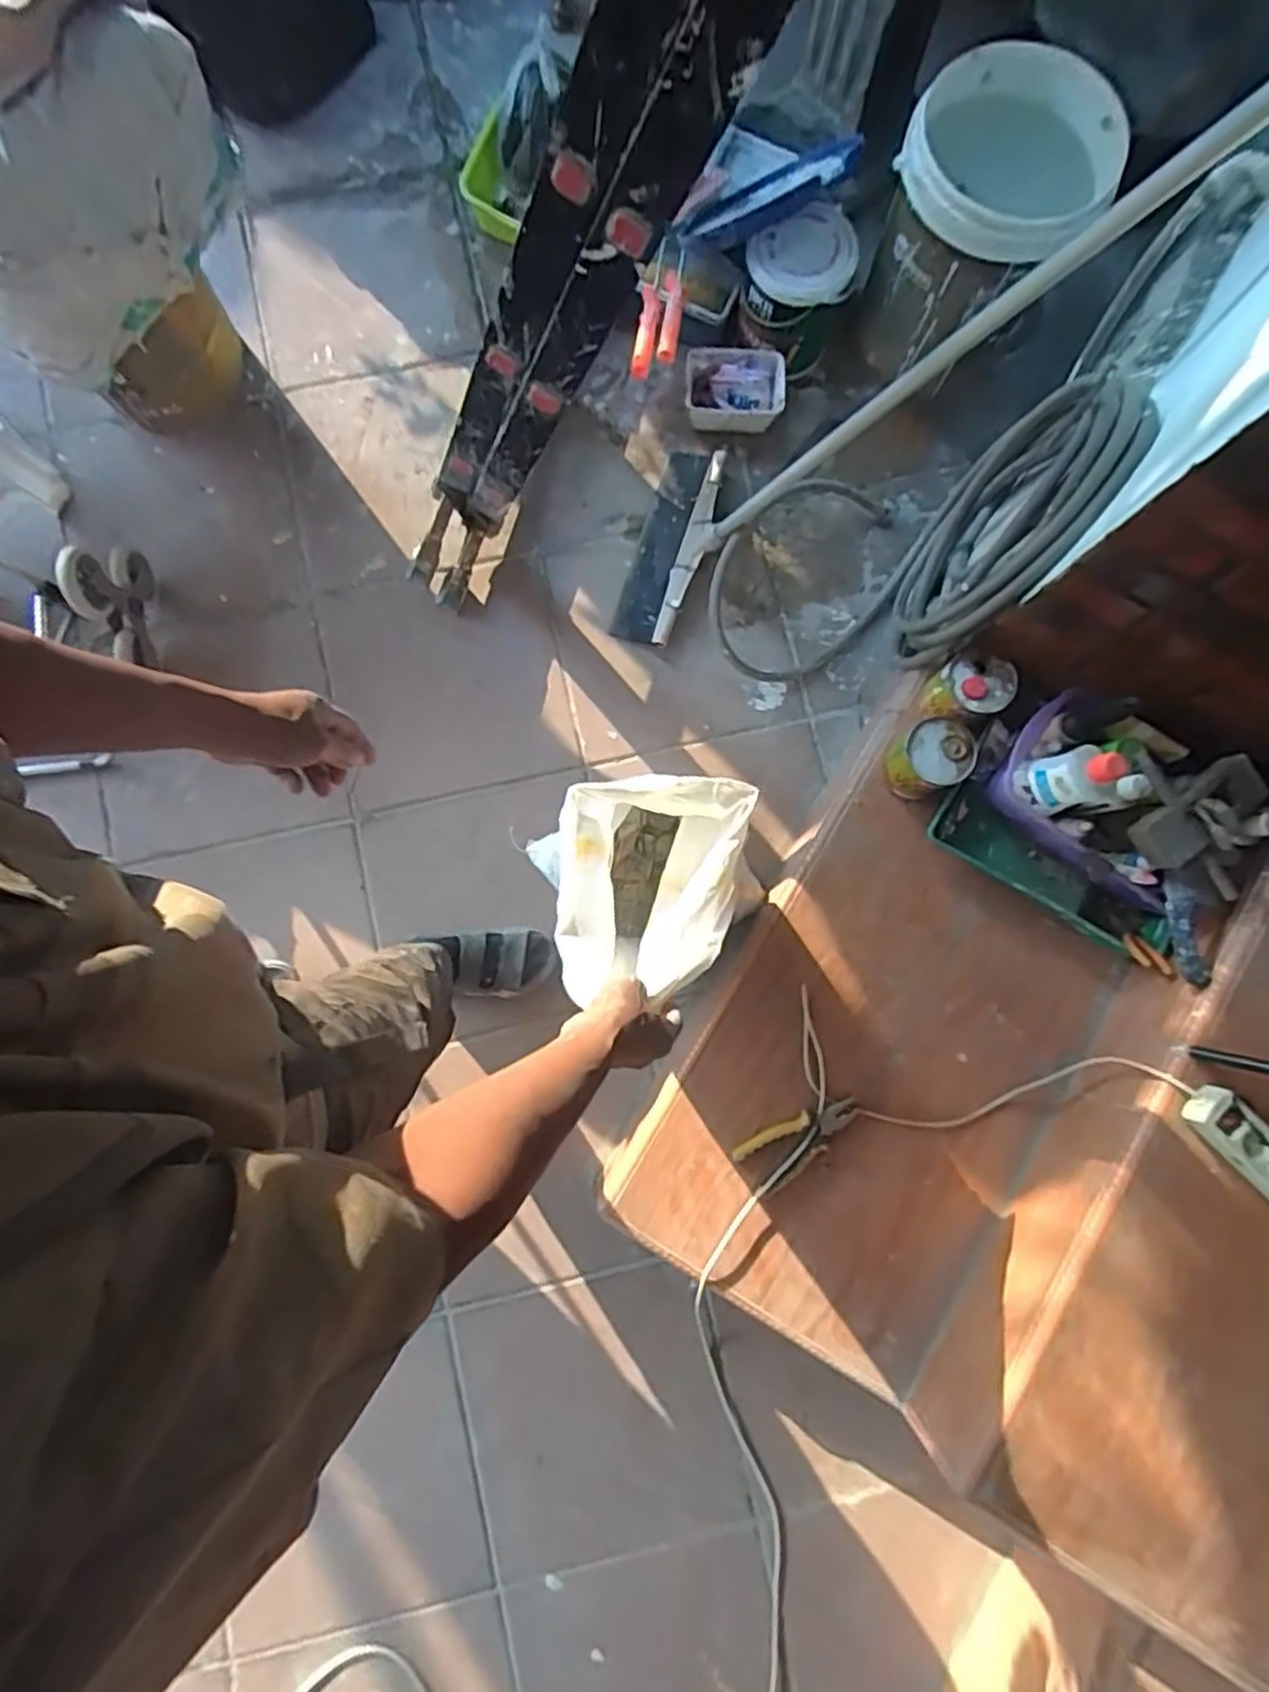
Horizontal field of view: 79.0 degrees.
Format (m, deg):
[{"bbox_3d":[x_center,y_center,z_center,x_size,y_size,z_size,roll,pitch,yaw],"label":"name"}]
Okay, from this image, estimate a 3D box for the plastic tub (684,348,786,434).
[{"bbox_3d":[0.182,-0.839,1.420,0.182,0.085,0.132,10,83,-2],"label":"plastic tub"}]

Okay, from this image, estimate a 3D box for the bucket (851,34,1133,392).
[{"bbox_3d":[0.564,-1.010,1.267,0.297,0.353,0.297,33,83,1],"label":"bucket"}]

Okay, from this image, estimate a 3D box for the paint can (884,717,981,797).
[{"bbox_3d":[0.433,-0.125,1.142,0.092,0.135,0.101,0,84,-3],"label":"paint can"}]

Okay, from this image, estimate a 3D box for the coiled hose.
[{"bbox_3d":[0.366,-0.492,1.122,0.443,0.496,0.371,9,83,-2],"label":"coiled hose"}]

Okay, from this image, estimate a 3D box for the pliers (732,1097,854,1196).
[{"bbox_3d":[0.239,0.425,1.108,0.183,0.017,0.079,-31,86,-5],"label":"pliers"}]

